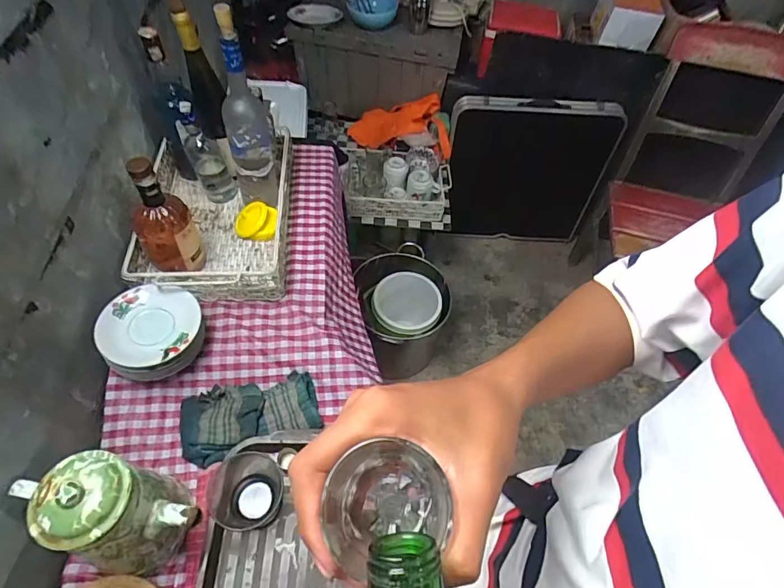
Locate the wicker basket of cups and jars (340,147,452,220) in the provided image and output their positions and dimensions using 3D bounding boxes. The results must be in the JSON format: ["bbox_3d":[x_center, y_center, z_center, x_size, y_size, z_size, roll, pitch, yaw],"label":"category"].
[{"bbox_3d":[0.020,-0.382,1.475,0.362,0.117,0.257,-3,55,-7],"label":"wicker basket of cups and jars"}]

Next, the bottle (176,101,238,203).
[{"bbox_3d":[-0.360,-0.275,0.867,0.068,0.225,0.066,-22,60,-20],"label":"bottle"}]

